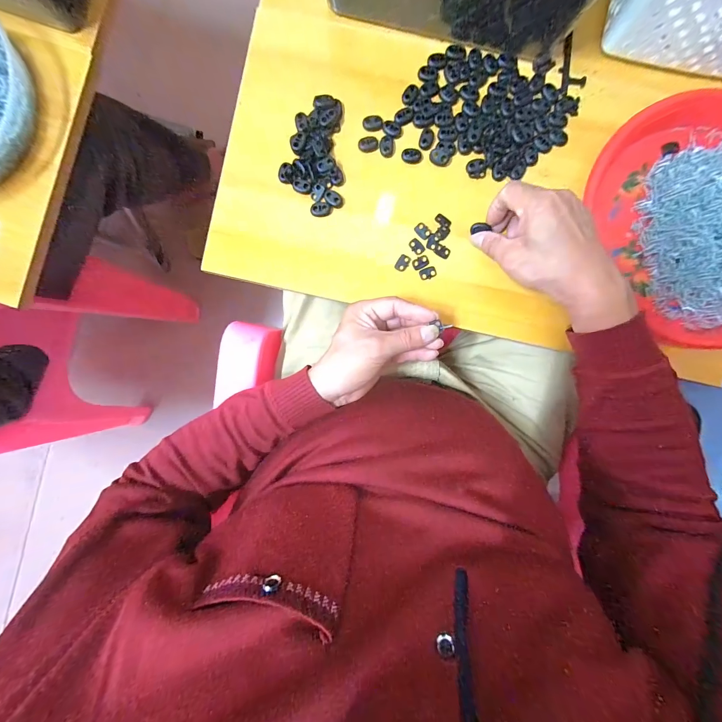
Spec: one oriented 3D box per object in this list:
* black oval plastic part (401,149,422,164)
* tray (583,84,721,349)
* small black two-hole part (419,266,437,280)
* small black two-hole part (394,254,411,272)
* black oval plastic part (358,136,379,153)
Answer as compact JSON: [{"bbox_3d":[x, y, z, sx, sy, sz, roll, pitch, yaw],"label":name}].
[{"bbox_3d":[0.056,-0.227,0.347,0.021,0.004,0.015,10,90,6],"label":"black oval plastic part"},{"bbox_3d":[0.375,-0.157,0.328,0.214,0.054,0.251,-35,86,4],"label":"tray"},{"bbox_3d":[0.075,-0.098,0.350,0.019,0.004,0.012,-16,88,5],"label":"small black two-hole part"},{"bbox_3d":[0.047,-0.110,0.350,0.013,0.004,0.018,30,92,5],"label":"small black two-hole part"},{"bbox_3d":[0.008,-0.240,0.346,0.022,0.004,0.017,-8,89,6],"label":"black oval plastic part"}]

